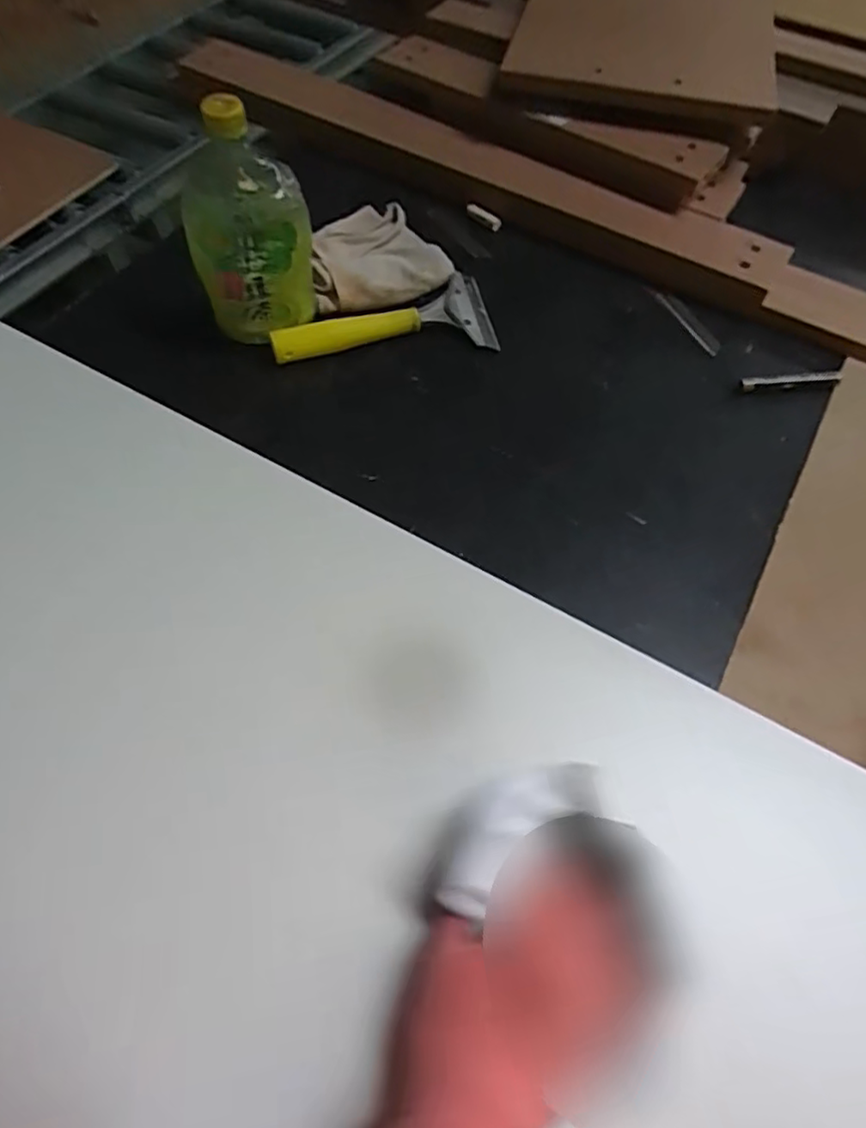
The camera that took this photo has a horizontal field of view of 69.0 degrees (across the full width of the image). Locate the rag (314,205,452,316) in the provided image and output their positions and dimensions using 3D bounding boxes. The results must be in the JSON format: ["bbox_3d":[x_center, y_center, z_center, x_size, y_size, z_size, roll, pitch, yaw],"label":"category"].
[{"bbox_3d":[-0.054,-0.314,0.630,0.132,0.027,0.151,-8,61,-6],"label":"rag"}]

